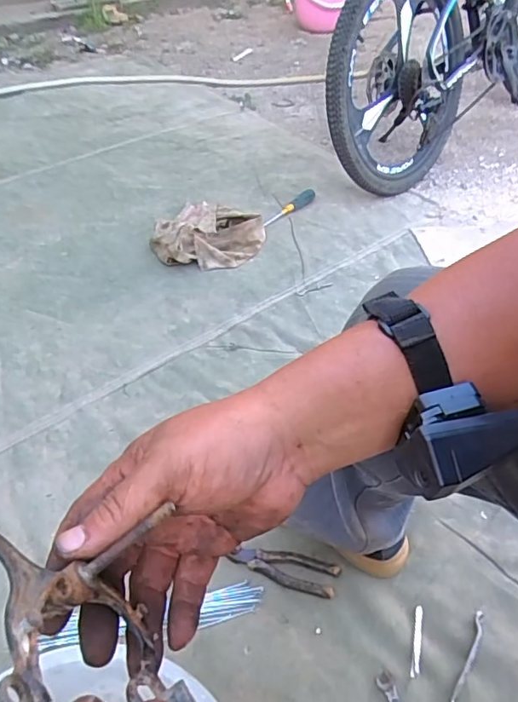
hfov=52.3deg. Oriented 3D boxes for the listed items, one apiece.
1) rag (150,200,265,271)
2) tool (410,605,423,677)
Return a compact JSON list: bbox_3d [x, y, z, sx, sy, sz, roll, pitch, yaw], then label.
[{"bbox_3d":[-0.122,-0.302,1.277,0.265,0.066,0.269,-1,46,-2],"label":"rag"},{"bbox_3d":[0.202,0.367,0.669,0.011,0.004,0.084,13,47,11],"label":"tool"}]

